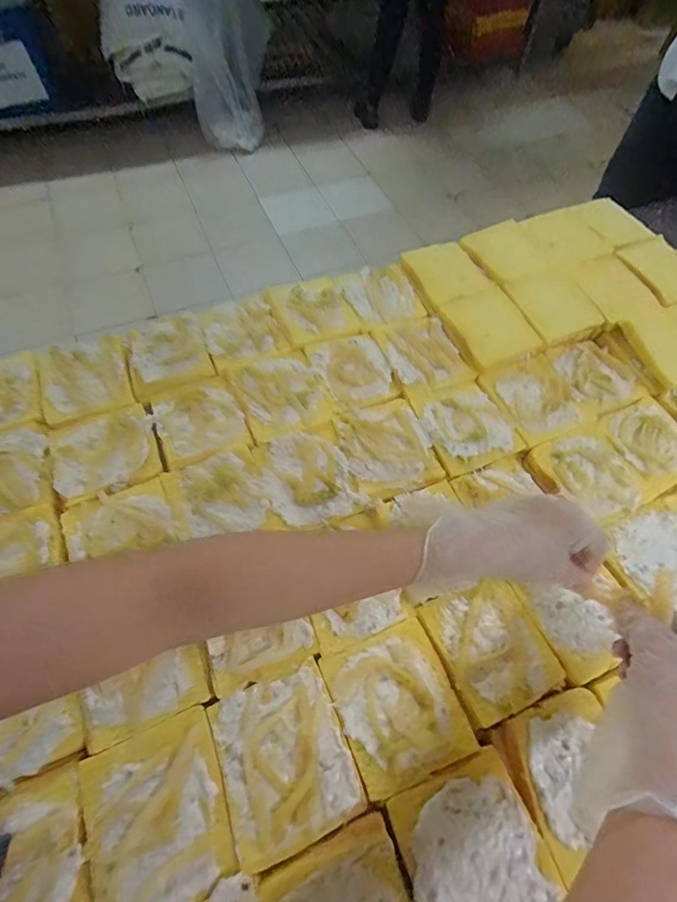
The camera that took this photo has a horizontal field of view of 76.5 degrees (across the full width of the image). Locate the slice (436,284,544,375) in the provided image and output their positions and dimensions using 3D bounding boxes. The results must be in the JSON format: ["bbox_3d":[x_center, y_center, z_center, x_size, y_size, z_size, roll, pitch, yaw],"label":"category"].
[{"bbox_3d":[0.171,-0.142,0.491,0.092,0.012,0.095,-24,65,-14],"label":"slice"}]

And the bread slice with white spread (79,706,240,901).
[{"bbox_3d":[-0.122,0.245,0.288,0.087,0.008,0.101,-20,64,-12],"label":"bread slice with white spread"}]

